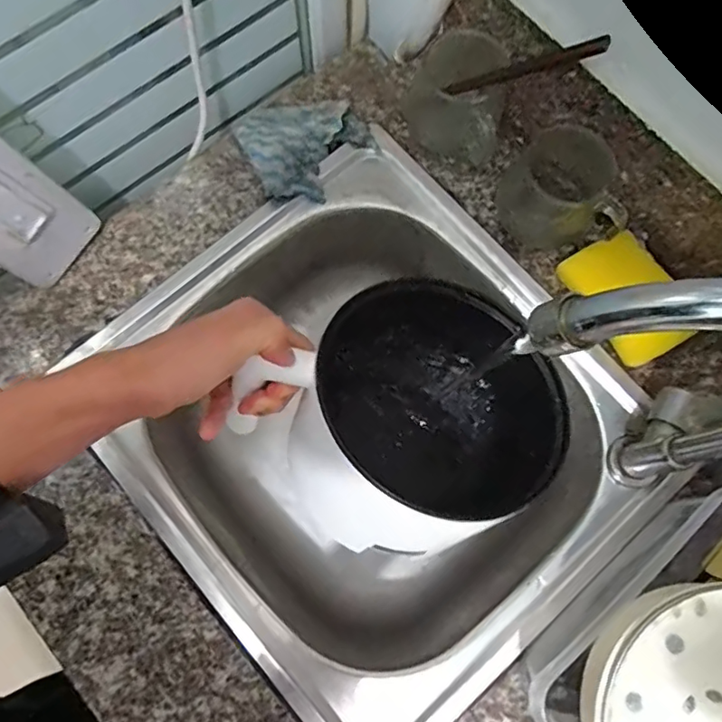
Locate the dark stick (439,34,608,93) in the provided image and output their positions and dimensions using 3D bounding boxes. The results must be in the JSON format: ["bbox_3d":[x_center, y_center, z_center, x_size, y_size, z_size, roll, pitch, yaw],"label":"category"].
[{"bbox_3d":[0.124,-0.227,0.429,0.138,0.012,0.013,12,72,48],"label":"dark stick"}]

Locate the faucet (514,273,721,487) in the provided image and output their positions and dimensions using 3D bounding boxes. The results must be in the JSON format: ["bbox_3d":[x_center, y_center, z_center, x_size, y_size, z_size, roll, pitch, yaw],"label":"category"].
[{"bbox_3d":[0.163,0.032,0.313,0.177,0.274,0.064,3,77,0],"label":"faucet"}]

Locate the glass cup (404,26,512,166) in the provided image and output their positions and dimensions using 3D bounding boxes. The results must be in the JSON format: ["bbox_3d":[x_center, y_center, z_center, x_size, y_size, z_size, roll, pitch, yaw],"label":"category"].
[{"bbox_3d":[0.082,-0.225,0.477,0.089,0.069,0.092,0,77,-1],"label":"glass cup"}]

